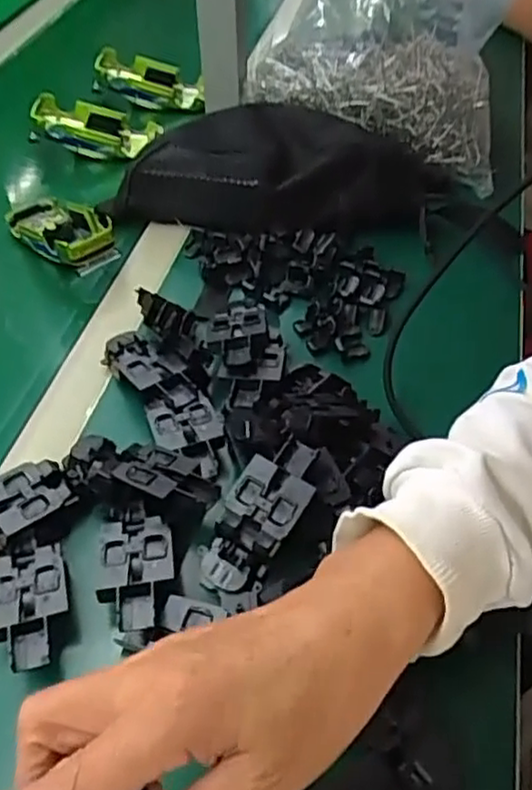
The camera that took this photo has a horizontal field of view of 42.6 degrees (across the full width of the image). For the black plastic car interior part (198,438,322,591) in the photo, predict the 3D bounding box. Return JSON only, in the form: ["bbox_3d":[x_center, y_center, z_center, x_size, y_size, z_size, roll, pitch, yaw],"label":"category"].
[{"bbox_3d":[-0.003,0.071,0.409,0.041,0.017,0.099,28,76,20],"label":"black plastic car interior part"}]

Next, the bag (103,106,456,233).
[{"bbox_3d":[0.015,-0.223,0.643,0.303,0.055,0.163,9,51,6],"label":"bag"}]

